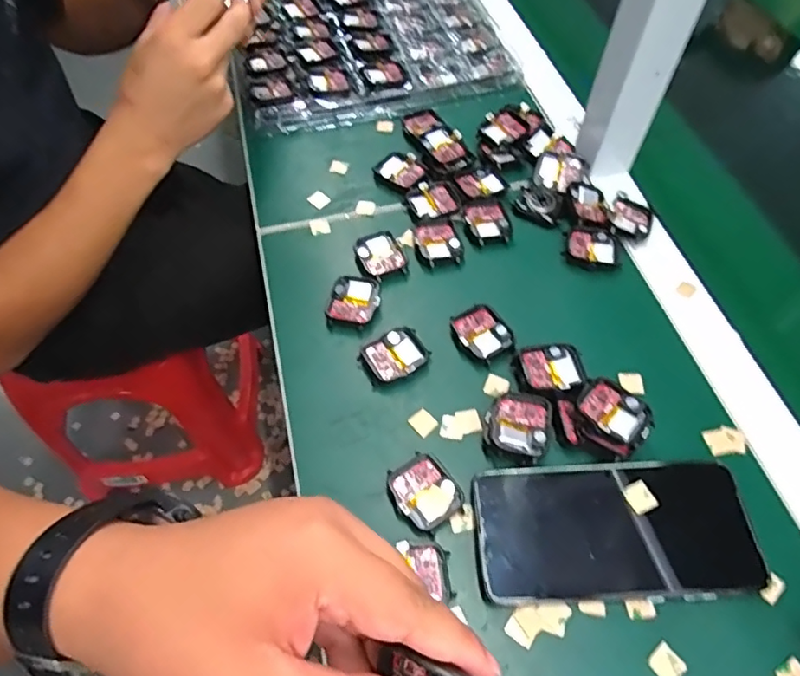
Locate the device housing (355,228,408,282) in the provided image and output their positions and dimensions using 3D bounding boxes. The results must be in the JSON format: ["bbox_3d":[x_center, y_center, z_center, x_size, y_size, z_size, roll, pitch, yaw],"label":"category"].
[{"bbox_3d":[-0.017,-0.068,0.459,0.034,0.006,0.047,-23,59,-15],"label":"device housing"}]

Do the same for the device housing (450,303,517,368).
[{"bbox_3d":[0.061,-0.004,0.420,0.038,0.009,0.046,-29,61,-18],"label":"device housing"}]

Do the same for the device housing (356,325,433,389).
[{"bbox_3d":[-0.004,0.014,0.409,0.046,0.008,0.038,-33,62,-20],"label":"device housing"}]

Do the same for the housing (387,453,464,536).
[{"bbox_3d":[0.015,0.097,0.353,0.037,0.008,0.043,-36,63,-22],"label":"housing"}]

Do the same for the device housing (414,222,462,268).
[{"bbox_3d":[0.032,-0.080,0.467,0.036,0.006,0.044,-12,57,-8],"label":"device housing"}]

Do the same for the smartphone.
[{"bbox_3d":[0.128,0.115,0.340,0.160,0.016,0.079,-1,56,-1],"label":"smartphone"}]

